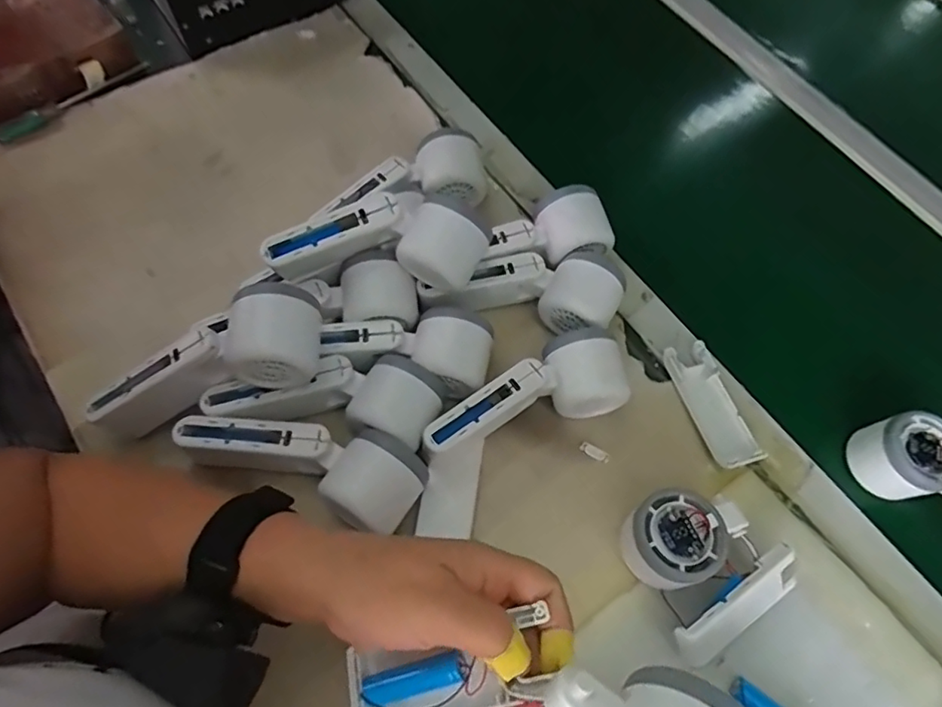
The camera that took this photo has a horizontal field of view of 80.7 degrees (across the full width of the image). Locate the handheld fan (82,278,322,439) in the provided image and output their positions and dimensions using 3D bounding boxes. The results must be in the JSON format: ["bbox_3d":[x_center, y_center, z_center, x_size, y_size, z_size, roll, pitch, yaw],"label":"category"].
[{"bbox_3d":[-0.180,0.010,0.385,0.167,0.061,0.067,-28,68,4],"label":"handheld fan"}]

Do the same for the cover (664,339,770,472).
[{"bbox_3d":[0.197,0.041,0.453,0.041,0.012,0.105,-15,68,-13],"label":"cover"}]

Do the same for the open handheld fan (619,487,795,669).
[{"bbox_3d":[0.167,0.143,0.383,0.102,0.053,0.109,-21,69,-12],"label":"open handheld fan"}]

